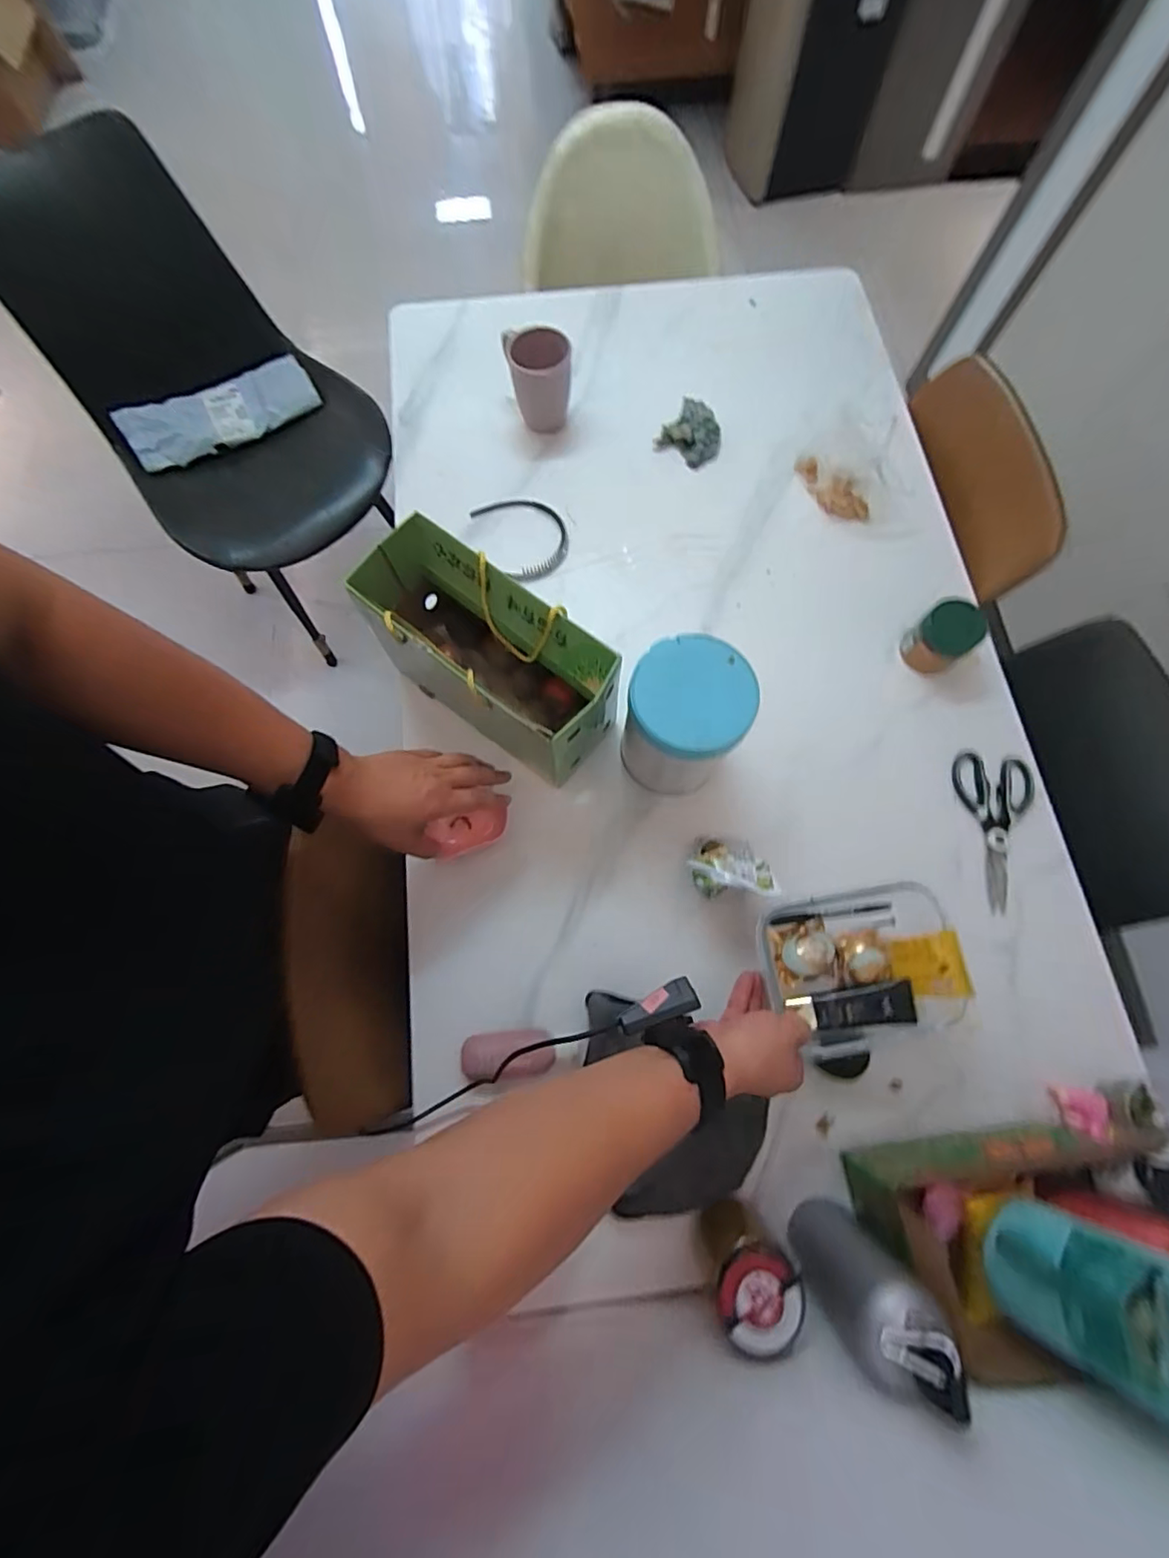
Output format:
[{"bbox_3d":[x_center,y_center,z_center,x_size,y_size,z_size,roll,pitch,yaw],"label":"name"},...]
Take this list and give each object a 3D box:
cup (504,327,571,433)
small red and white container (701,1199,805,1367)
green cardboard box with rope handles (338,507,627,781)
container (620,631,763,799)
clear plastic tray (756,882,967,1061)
[{"bbox_3d":[-0.065,-0.581,0.826,0.092,0.109,0.094,0,74,1],"label":"cup"},{"bbox_3d":[0.149,0.452,0.515,0.072,0.102,0.070,0,74,1],"label":"small red and white container"},{"bbox_3d":[-0.115,-0.140,0.670,0.308,0.180,0.125,38,78,11],"label":"green cardboard box with rope handles"},{"bbox_3d":[0.111,-0.064,0.637,0.118,0.170,0.122,0,74,1],"label":"container"},{"bbox_3d":[0.282,0.187,0.572,0.204,0.059,0.139,-10,74,-2],"label":"clear plastic tray"}]

